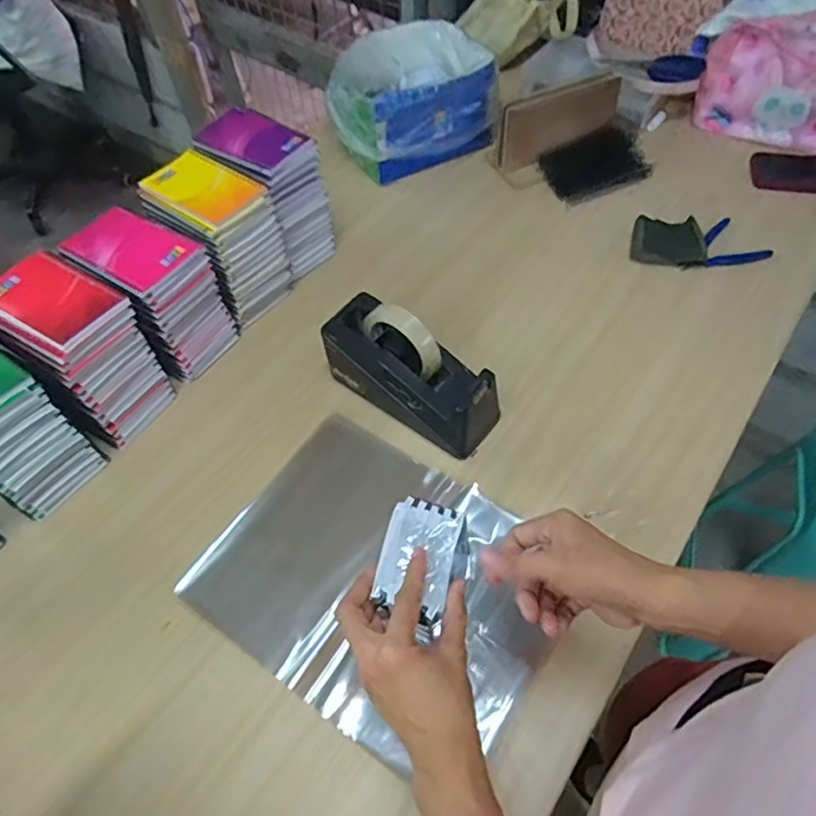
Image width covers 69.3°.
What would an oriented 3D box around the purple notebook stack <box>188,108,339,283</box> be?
[{"bbox_3d":[-0.175,-0.276,0.779,0.124,0.173,0.100,32,64,22],"label":"purple notebook stack"}]

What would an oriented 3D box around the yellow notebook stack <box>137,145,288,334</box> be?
[{"bbox_3d":[-0.231,-0.206,0.738,0.132,0.165,0.105,31,63,22],"label":"yellow notebook stack"}]

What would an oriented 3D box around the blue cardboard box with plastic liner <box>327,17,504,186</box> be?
[{"bbox_3d":[-0.001,-0.489,0.944,0.242,0.136,0.215,-25,58,-13],"label":"blue cardboard box with plastic liner"}]

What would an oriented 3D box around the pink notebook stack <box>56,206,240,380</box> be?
[{"bbox_3d":[-0.294,-0.130,0.695,0.130,0.162,0.101,26,61,19],"label":"pink notebook stack"}]

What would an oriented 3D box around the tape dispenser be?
[{"bbox_3d":[0.003,-0.044,0.648,0.201,0.114,0.073,32,64,23],"label":"tape dispenser"}]

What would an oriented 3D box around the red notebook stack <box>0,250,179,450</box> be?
[{"bbox_3d":[-0.353,-0.059,0.648,0.135,0.170,0.099,29,62,21],"label":"red notebook stack"}]

